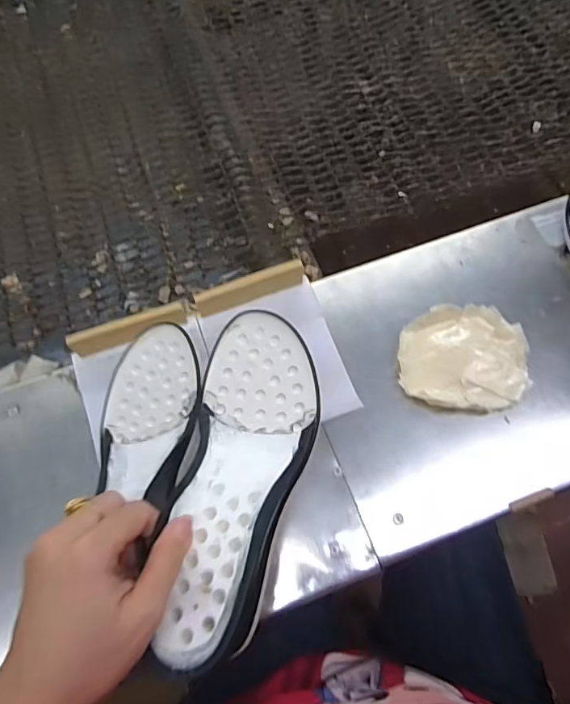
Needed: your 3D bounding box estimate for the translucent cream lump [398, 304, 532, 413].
[{"bbox_3d":[0.162,0.005,0.455,0.112,0.019,0.099,1,67,2],"label":"translucent cream lump"}]

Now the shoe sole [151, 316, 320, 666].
[{"bbox_3d":[-0.028,0.078,0.338,0.085,0.033,0.233,6,55,5],"label":"shoe sole"}]

